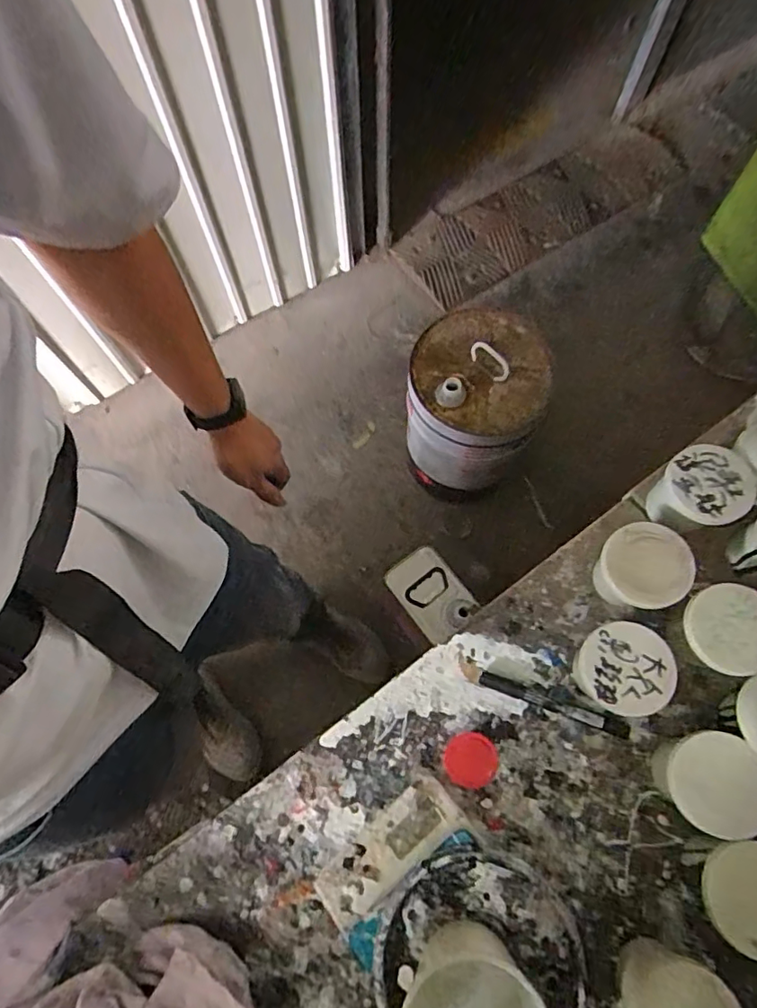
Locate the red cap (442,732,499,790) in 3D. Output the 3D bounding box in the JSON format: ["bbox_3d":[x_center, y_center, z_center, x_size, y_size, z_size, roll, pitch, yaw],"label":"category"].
[{"bbox_3d":[0.081,0.226,0.479,0.045,0.014,0.045,0,71,1],"label":"red cap"}]

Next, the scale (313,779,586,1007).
[{"bbox_3d":[0.058,0.337,0.426,0.196,0.048,0.152,43,77,14],"label":"scale"}]

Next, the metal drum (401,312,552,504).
[{"bbox_3d":[0.197,-0.197,1.195,0.265,0.366,0.287,8,71,4],"label":"metal drum"}]

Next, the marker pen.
[{"bbox_3d":[0.157,0.181,0.490,0.132,0.018,0.013,19,72,7],"label":"marker pen"}]

